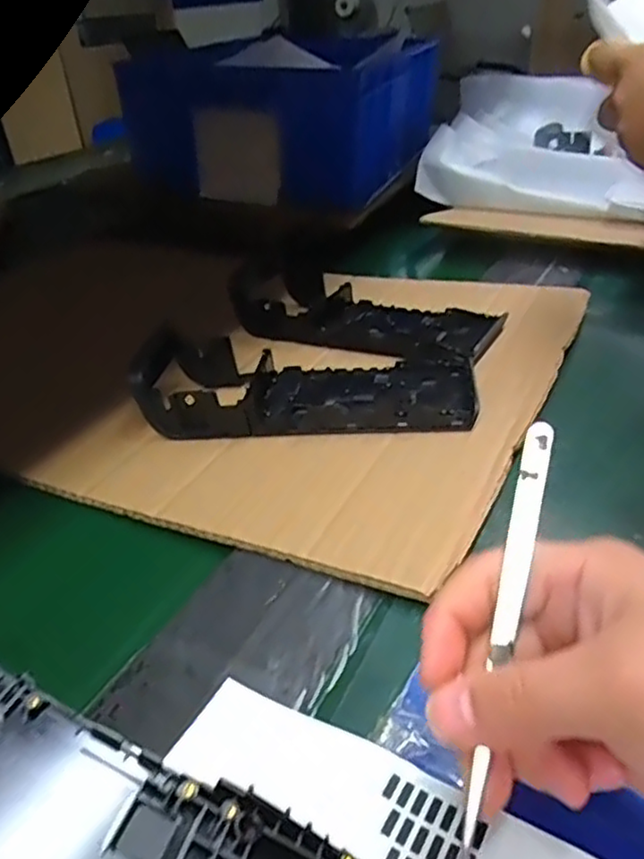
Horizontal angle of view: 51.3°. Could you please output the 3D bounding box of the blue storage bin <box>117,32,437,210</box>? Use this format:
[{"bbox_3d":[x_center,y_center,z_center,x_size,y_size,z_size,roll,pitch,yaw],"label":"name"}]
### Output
[{"bbox_3d":[-0.023,-0.399,0.869,0.270,0.168,0.379,9,35,21],"label":"blue storage bin"}]

